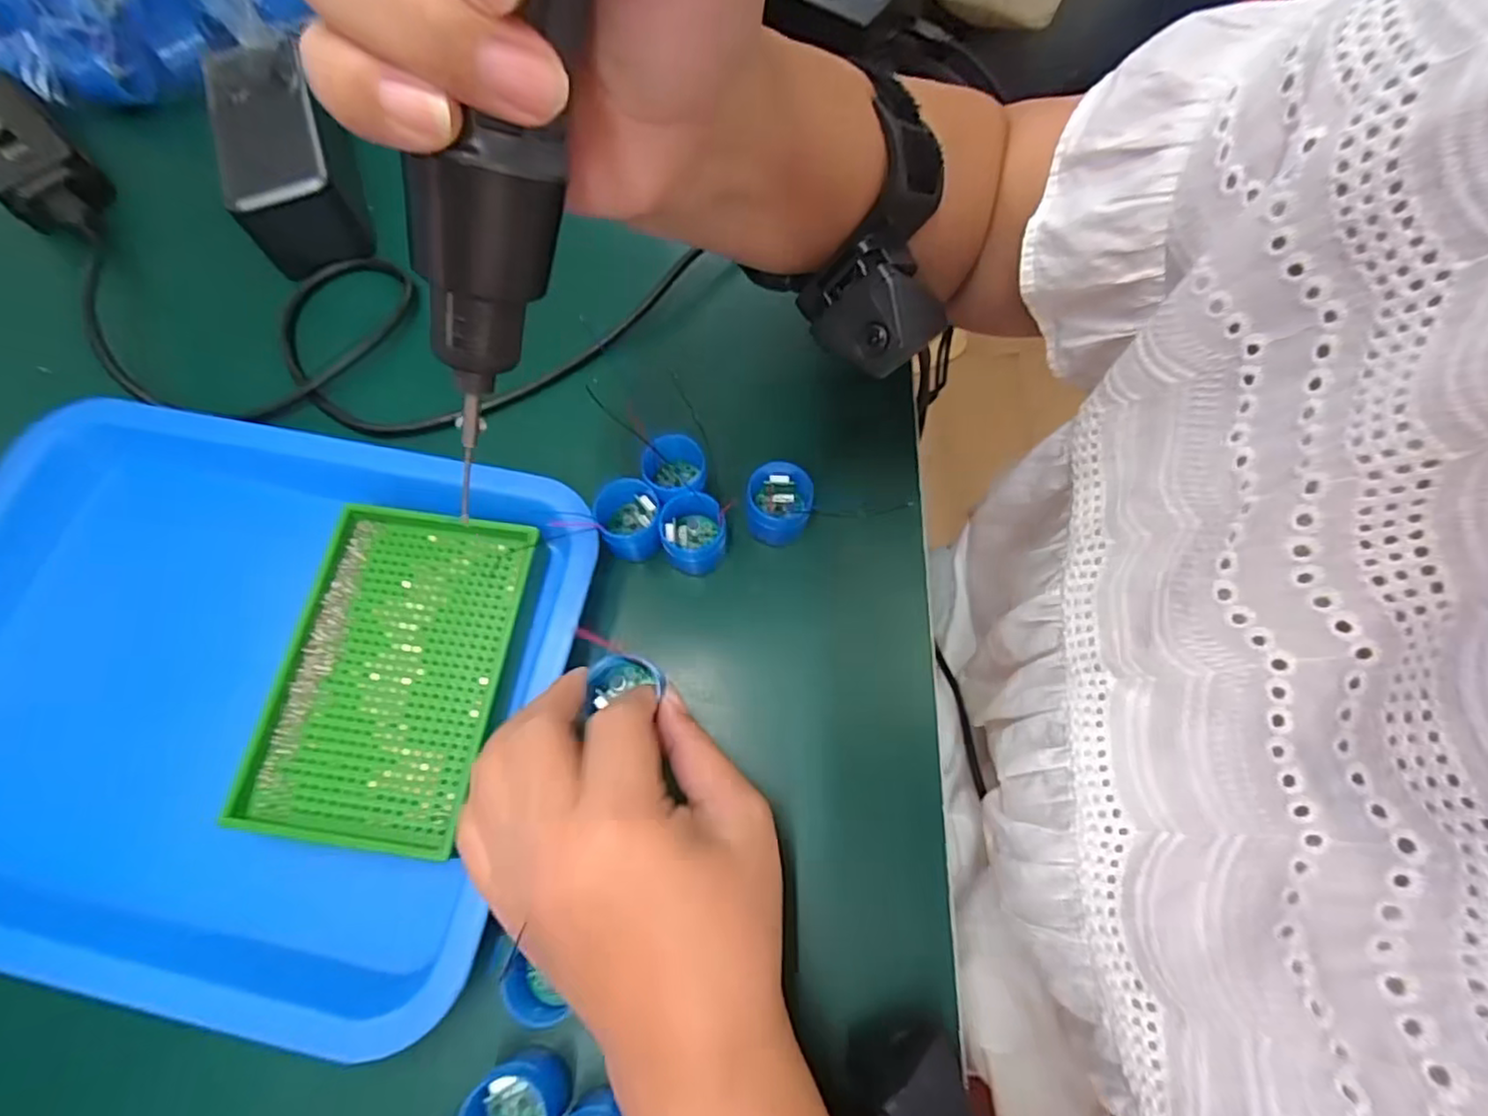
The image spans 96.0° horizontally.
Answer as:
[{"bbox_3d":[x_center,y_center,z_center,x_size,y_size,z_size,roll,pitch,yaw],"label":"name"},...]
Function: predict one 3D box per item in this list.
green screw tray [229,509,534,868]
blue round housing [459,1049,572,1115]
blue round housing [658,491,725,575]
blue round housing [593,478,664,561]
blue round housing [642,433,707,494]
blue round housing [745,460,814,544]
[{"bbox_3d":[-0.148,0.045,0.281,0.089,0.009,0.135,8,69,3],"label":"green screw tray"},{"bbox_3d":[-0.079,0.190,0.231,0.027,0.035,0.028,0,69,0],"label":"blue round housing"},{"bbox_3d":[-0.023,-0.011,0.310,0.028,0.030,0.028,0,69,0],"label":"blue round housing"},{"bbox_3d":[-0.051,-0.017,0.307,0.029,0.028,0.033,-19,70,-8],"label":"blue round housing"},{"bbox_3d":[-0.032,-0.038,0.316,0.029,0.027,0.028,0,69,0],"label":"blue round housing"},{"bbox_3d":[0.016,-0.025,0.315,0.031,0.027,0.028,3,69,1],"label":"blue round housing"}]

